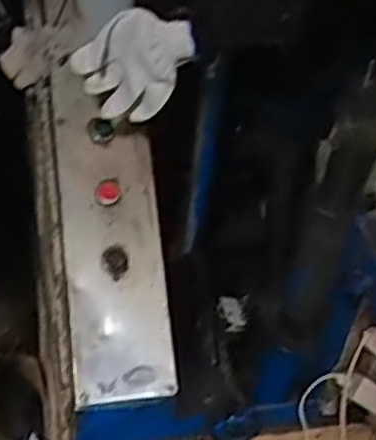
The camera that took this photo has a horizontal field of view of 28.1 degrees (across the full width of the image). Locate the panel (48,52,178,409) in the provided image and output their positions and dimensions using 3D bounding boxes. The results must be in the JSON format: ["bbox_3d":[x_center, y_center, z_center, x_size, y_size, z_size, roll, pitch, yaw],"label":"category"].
[{"bbox_3d":[-0.103,0.012,0.970,0.139,0.042,0.433,-7,79,-18],"label":"panel"}]

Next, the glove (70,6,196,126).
[{"bbox_3d":[-0.057,-0.181,0.861,0.107,0.154,0.055,45,43,-8],"label":"glove"}]

